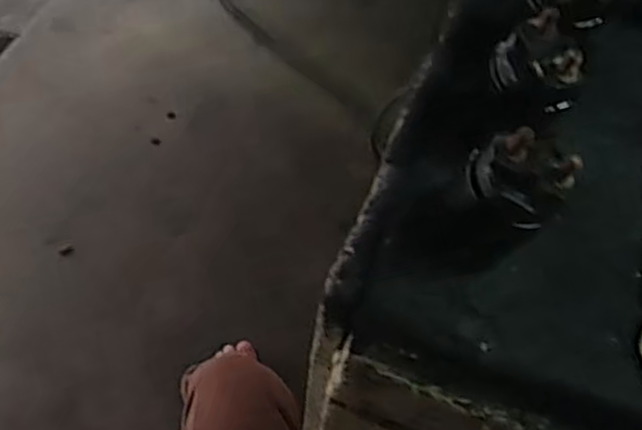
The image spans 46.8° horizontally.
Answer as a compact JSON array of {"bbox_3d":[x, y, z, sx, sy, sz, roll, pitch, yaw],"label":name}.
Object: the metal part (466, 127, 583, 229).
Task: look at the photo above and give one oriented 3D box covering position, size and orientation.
[{"bbox_3d":[0.095,-0.021,0.352,0.047,0.034,0.030,39,67,17],"label":"metal part"}]

